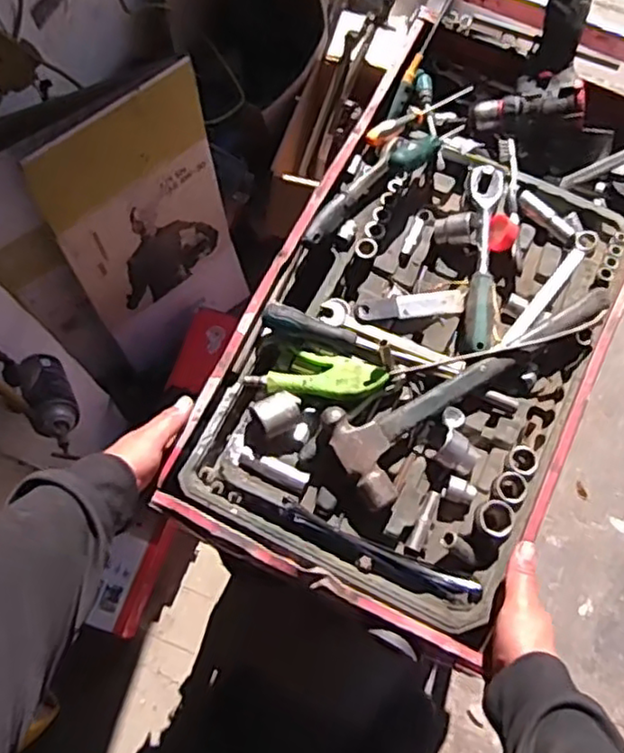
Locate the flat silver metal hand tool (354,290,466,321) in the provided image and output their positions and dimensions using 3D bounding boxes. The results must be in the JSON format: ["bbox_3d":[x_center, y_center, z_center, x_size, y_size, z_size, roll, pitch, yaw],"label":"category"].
[{"bbox_3d":[0.114,-0.082,0.778,0.133,0.012,0.032,-8,71,-15],"label":"flat silver metal hand tool"}]

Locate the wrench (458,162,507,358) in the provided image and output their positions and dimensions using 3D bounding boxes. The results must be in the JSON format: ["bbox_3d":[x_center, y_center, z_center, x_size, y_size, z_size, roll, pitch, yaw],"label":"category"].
[{"bbox_3d":[0.200,-0.138,0.793,0.043,0.036,0.245,7,71,3],"label":"wrench"}]

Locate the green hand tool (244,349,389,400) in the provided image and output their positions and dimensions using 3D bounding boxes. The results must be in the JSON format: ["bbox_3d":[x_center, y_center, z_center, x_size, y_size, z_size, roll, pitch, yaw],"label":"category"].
[{"bbox_3d":[0.005,-0.001,0.733,0.148,0.022,0.047,8,71,3],"label":"green hand tool"}]

